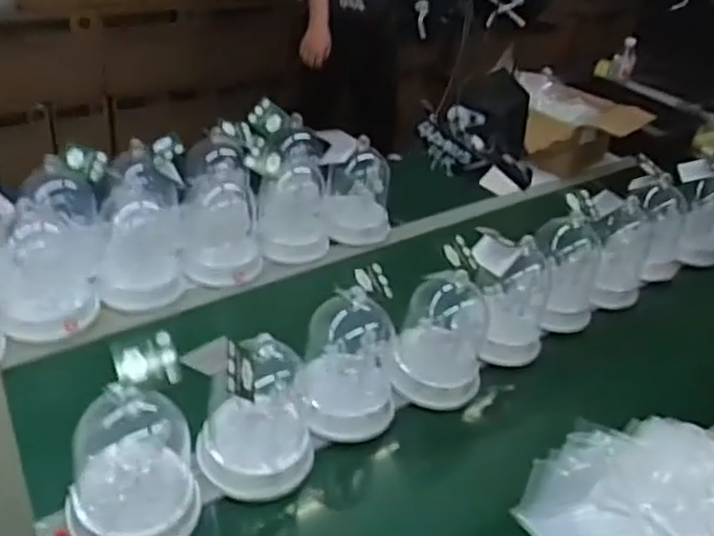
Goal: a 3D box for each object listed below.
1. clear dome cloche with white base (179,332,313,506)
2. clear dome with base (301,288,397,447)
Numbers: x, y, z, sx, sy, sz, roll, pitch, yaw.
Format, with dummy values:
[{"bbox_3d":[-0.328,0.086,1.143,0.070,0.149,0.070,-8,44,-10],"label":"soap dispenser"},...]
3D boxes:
[{"bbox_3d":[-0.128,0.166,0.929,0.152,0.206,0.165,8,33,2],"label":"clear dome cloche with white base"},{"bbox_3d":[-0.007,0.149,1.036,0.133,0.214,0.147,3,33,-6],"label":"clear dome with base"}]

